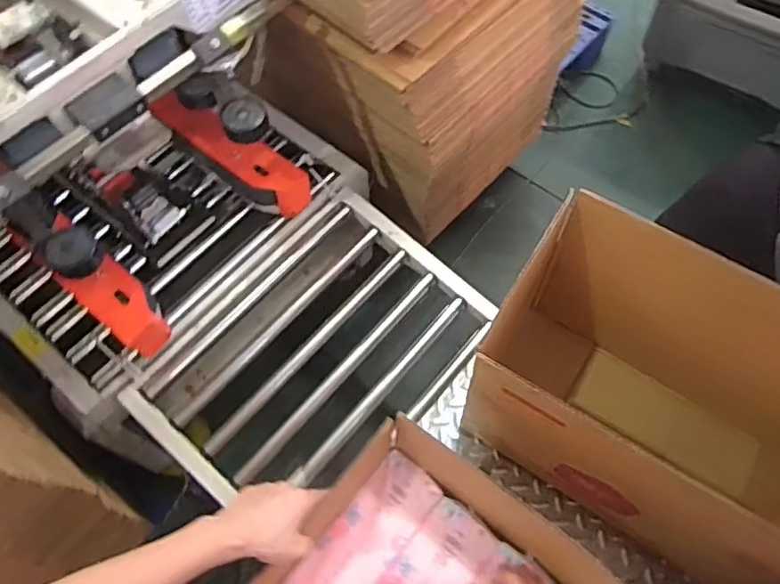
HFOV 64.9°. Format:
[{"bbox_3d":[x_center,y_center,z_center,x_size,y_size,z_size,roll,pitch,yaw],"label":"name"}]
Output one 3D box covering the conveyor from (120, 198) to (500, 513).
[{"bbox_3d":[-0.128,0.127,1.147,0.402,0.102,0.591,38,71,19],"label":"conveyor"}]

